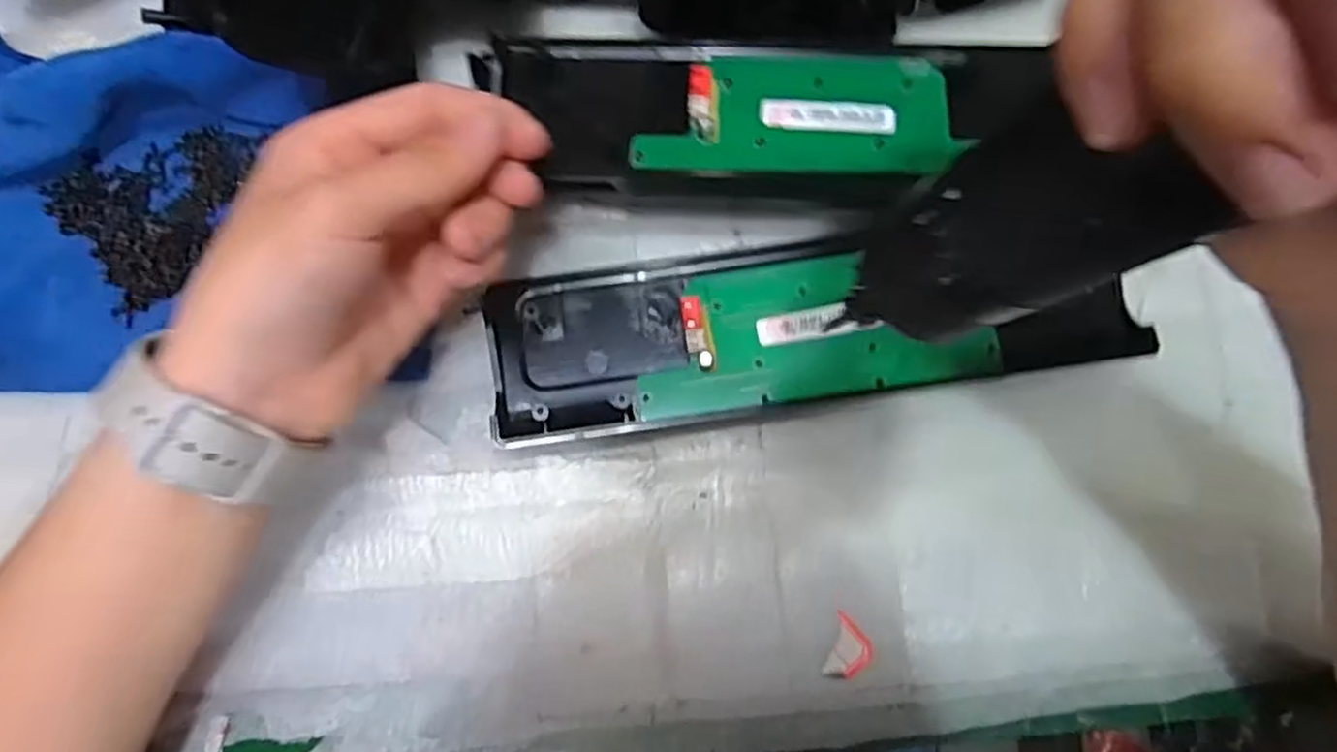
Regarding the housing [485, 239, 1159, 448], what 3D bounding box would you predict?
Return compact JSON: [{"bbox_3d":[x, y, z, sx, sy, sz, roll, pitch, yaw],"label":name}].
[{"bbox_3d":[0.051,-0.023,0.300,0.238,0.018,0.068,-8,79,-1],"label":"housing"}]

